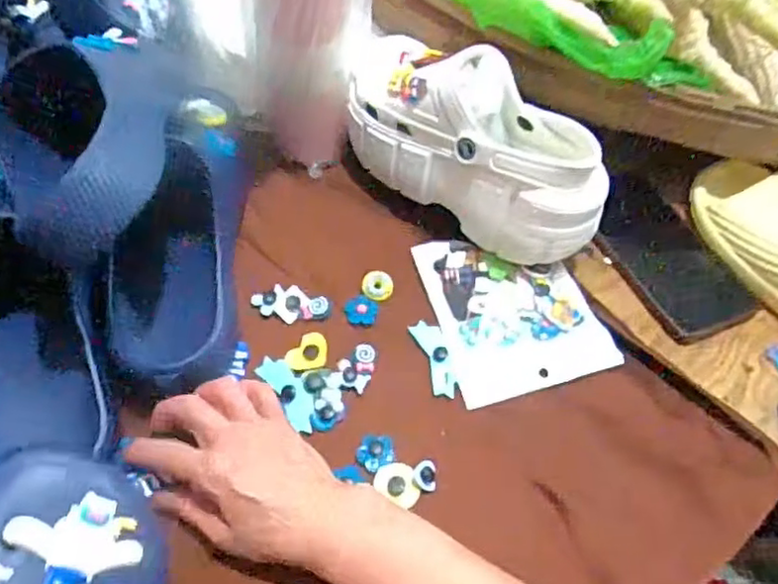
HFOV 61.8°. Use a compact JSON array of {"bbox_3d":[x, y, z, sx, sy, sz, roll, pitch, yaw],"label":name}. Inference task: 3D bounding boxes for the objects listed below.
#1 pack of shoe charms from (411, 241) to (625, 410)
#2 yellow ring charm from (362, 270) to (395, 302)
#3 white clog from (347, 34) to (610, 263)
[{"bbox_3d":[0.093,0.007,0.494,0.116,0.015,0.139,-15,62,-4],"label":"pack of shoe charms"},{"bbox_3d":[-0.009,-0.005,0.506,0.024,0.004,0.026,2,57,-3],"label":"yellow ring charm"},{"bbox_3d":[0.060,-0.124,0.506,0.096,0.089,0.241,-39,67,-24],"label":"white clog"}]

